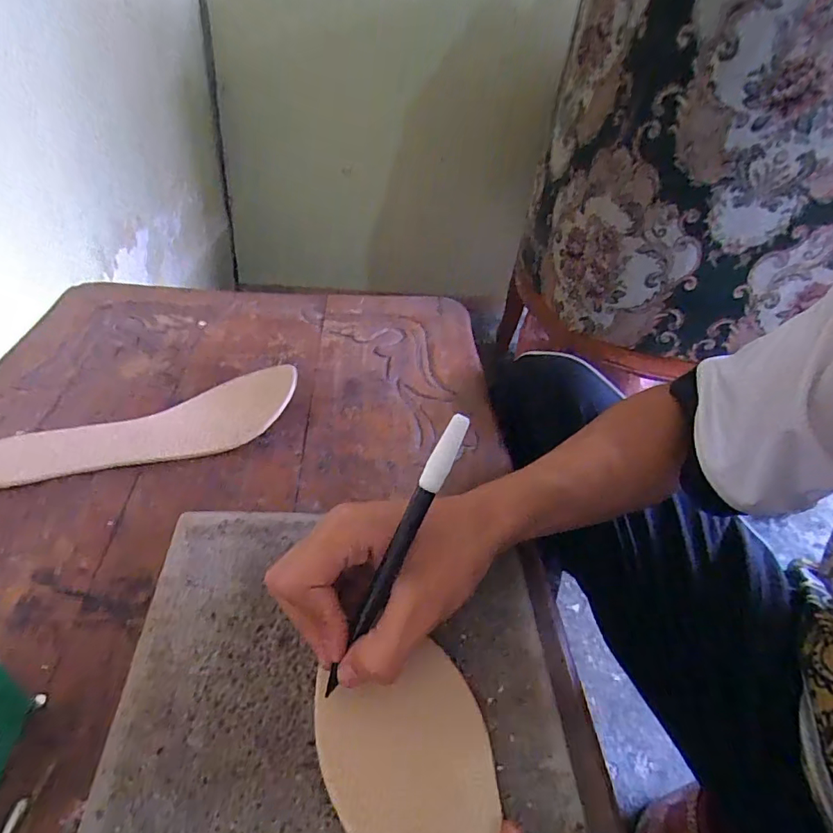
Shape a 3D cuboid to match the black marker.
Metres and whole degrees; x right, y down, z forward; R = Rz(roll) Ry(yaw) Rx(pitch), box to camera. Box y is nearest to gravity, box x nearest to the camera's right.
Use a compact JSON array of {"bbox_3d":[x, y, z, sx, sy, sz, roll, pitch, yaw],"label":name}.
[{"bbox_3d":[-0.009,0.066,0.231,0.010,0.145,0.006,26,3,22],"label":"black marker"}]

